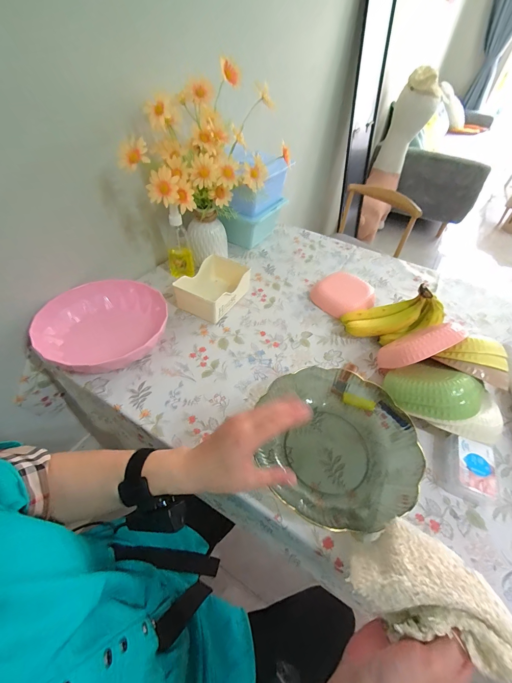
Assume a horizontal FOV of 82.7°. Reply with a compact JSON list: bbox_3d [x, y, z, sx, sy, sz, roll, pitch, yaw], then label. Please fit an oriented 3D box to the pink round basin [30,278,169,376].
[{"bbox_3d":[-0.297,-0.032,0.573,0.210,0.065,0.224,2,47,-3],"label":"pink round basin"}]

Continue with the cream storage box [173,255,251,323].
[{"bbox_3d":[-0.096,-0.127,0.681,0.110,0.072,0.162,26,50,18],"label":"cream storage box"}]

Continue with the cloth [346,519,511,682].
[{"bbox_3d":[0.169,0.250,0.275,0.094,0.087,0.126,-27,54,-26],"label":"cloth"}]

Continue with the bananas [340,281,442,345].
[{"bbox_3d":[0.280,-0.053,0.603,0.190,0.088,0.075,-12,45,15],"label":"bananas"}]

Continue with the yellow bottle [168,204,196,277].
[{"bbox_3d":[-0.190,-0.235,0.717,0.064,0.169,0.069,-9,49,-13],"label":"yellow bottle"}]

